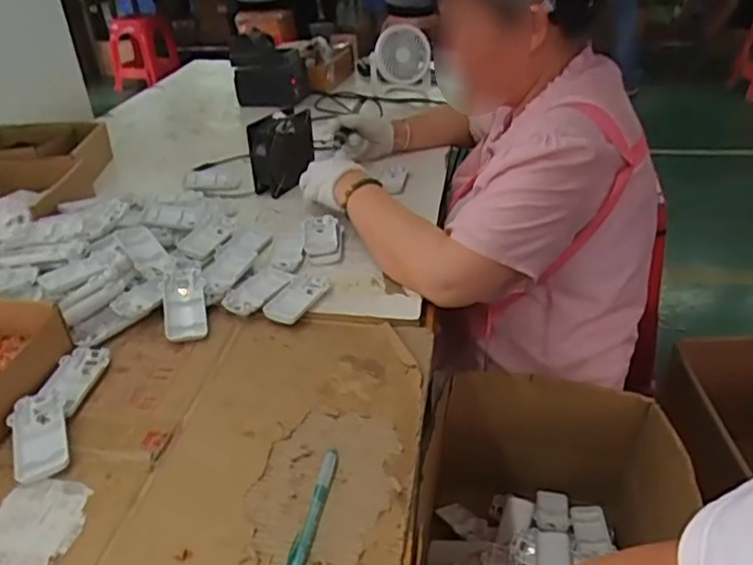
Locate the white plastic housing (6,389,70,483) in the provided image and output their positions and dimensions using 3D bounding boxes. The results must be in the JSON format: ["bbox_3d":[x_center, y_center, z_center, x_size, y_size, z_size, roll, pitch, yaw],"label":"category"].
[{"bbox_3d":[-0.317,0.141,0.590,0.049,0.021,0.095,-17,39,-26],"label":"white plastic housing"}]

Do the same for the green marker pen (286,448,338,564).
[{"bbox_3d":[-0.053,0.192,0.532,0.014,0.008,0.126,8,35,8],"label":"green marker pen"}]

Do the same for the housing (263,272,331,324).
[{"bbox_3d":[-0.096,0.020,0.782,0.048,0.023,0.098,19,37,22],"label":"housing"}]

